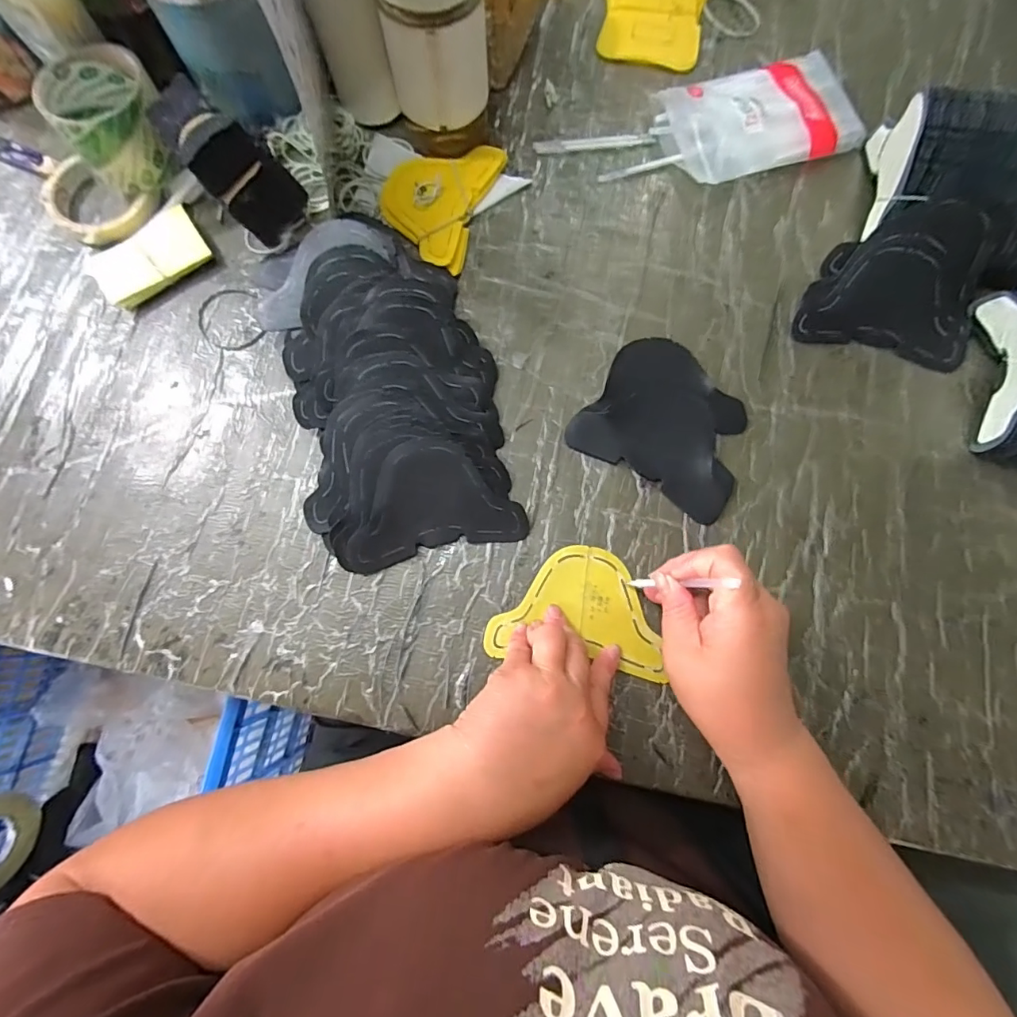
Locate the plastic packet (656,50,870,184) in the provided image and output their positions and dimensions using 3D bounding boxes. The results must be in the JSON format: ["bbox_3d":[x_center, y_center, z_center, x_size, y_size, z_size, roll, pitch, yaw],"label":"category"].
[{"bbox_3d":[0.235,-0.367,0.452,0.173,0.030,0.110,-18,78,-3],"label":"plastic packet"}]

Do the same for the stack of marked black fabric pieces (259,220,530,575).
[{"bbox_3d":[-0.095,-0.095,0.382,0.160,0.047,0.270,-18,78,-3],"label":"stack of marked black fabric pieces"}]

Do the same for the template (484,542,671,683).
[{"bbox_3d":[0.051,0.073,0.358,0.124,0.004,0.086,8,77,3],"label":"template"}]

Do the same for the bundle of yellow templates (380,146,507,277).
[{"bbox_3d":[-0.068,-0.286,0.443,0.091,0.018,0.132,19,78,5],"label":"bundle of yellow templates"}]

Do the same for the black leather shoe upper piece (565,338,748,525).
[{"bbox_3d":[0.135,-0.072,0.393,0.132,0.010,0.119,32,80,7],"label":"black leather shoe upper piece"}]

